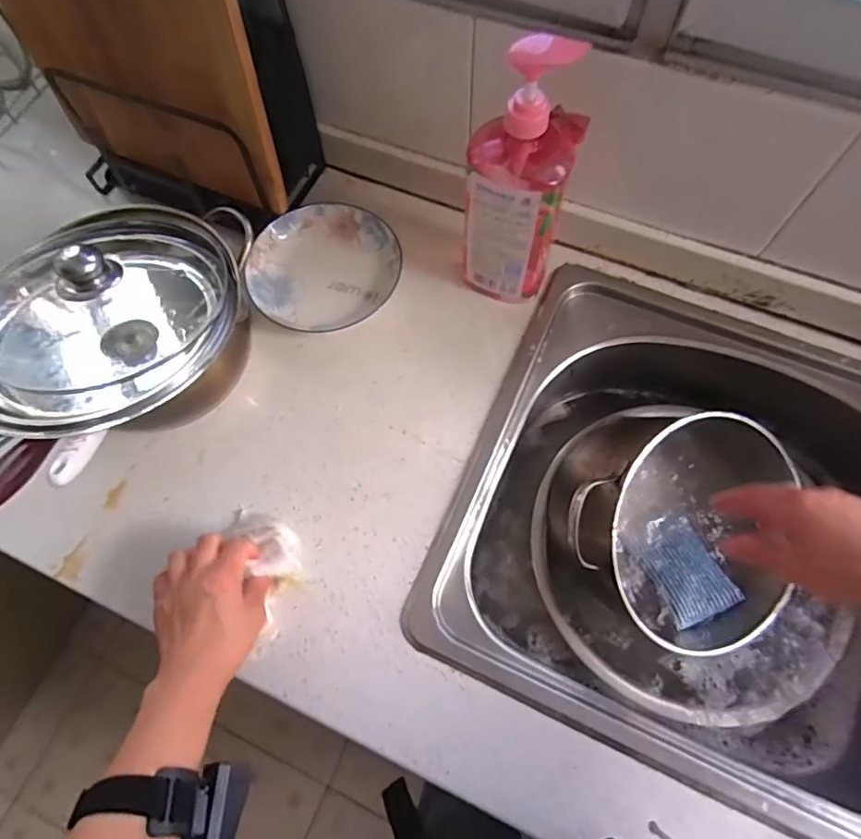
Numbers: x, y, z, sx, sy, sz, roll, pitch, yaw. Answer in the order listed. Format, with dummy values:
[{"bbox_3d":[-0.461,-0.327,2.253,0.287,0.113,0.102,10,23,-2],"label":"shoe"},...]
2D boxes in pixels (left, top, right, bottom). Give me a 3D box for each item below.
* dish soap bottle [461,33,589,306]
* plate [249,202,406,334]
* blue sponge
[{"bbox_3d":[0.084,-0.218,0.509,0.090,0.261,0.073,16,71,7],"label":"dish soap bottle"},{"bbox_3d":[-0.125,-0.178,0.624,0.167,0.024,0.156,0,70,1],"label":"plate"},{"bbox_3d":[0.290,0.169,0.617,0.079,0.011,0.116,-24,72,-7],"label":"blue sponge"}]

